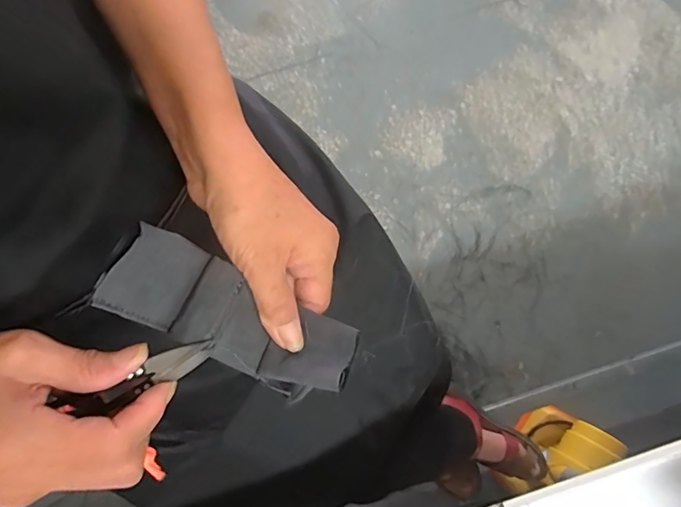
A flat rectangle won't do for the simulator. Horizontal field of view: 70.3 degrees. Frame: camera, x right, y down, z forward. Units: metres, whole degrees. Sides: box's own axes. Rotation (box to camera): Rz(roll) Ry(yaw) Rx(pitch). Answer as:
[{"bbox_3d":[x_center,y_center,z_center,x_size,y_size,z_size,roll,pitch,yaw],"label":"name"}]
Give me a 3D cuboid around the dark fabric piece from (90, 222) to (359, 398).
[{"bbox_3d":[-0.052,0.033,0.243,0.123,0.035,0.045,31,77,-19],"label":"dark fabric piece"}]

